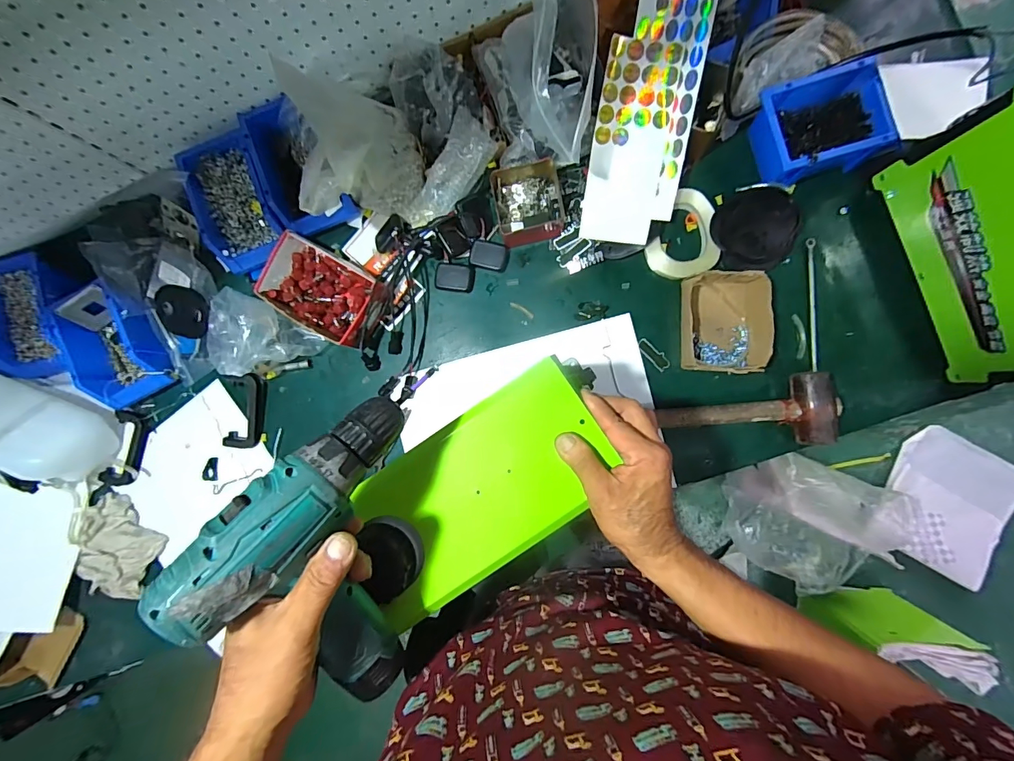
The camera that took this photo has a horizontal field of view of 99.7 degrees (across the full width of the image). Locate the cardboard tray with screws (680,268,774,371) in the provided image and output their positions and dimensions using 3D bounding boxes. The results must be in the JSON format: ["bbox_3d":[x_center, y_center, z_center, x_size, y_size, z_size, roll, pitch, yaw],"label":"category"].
[{"bbox_3d":[0.307,-0.079,0.608,0.116,0.048,0.140,1,89,6],"label":"cardboard tray with screws"}]

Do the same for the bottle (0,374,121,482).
[{"bbox_3d":[-0.789,0.079,0.679,0.277,0.138,0.143,20,91,-10],"label":"bottle"}]

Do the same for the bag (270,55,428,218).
[{"bbox_3d":[-0.196,-0.290,0.570,0.127,0.187,0.161,-10,88,6],"label":"bag"}]

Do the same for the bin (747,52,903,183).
[{"bbox_3d":[0.435,-0.346,0.584,0.169,0.067,0.126,-18,87,5],"label":"bin"}]

